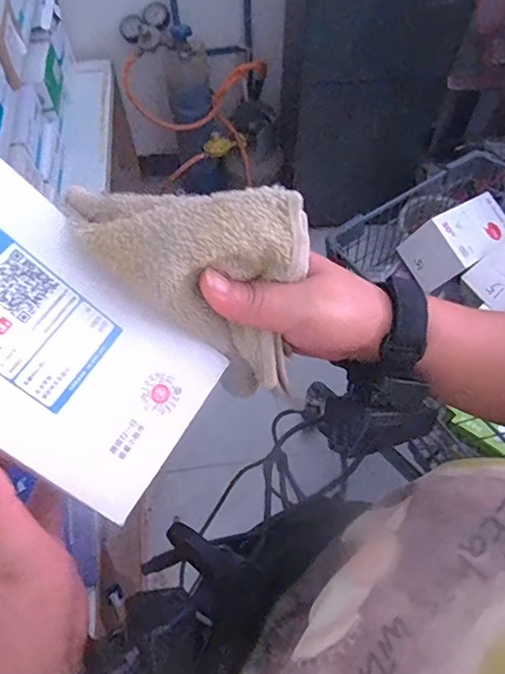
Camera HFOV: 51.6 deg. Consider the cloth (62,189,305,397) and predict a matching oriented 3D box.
[{"bbox_3d":[-0.025,-0.018,0.255,0.101,0.097,0.056,-4,60,-1],"label":"cloth"}]

